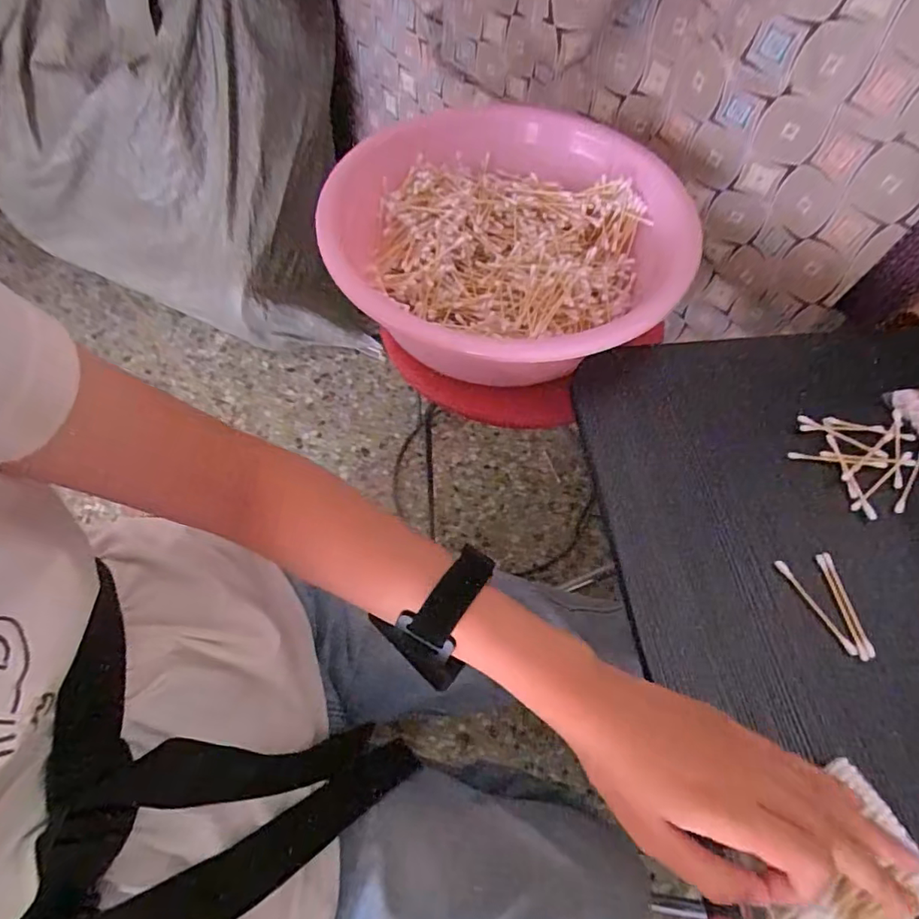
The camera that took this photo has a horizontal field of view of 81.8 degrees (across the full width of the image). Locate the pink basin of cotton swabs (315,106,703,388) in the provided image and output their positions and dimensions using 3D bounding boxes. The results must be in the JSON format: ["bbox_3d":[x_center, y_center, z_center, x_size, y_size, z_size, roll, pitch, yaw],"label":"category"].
[{"bbox_3d":[0.042,-0.215,0.522,0.349,0.090,0.349,0,61,-1],"label":"pink basin of cotton swabs"}]

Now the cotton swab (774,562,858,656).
[{"bbox_3d":[0.239,0.098,0.355,0.007,0.006,0.068,-25,65,-14],"label":"cotton swab"}]

